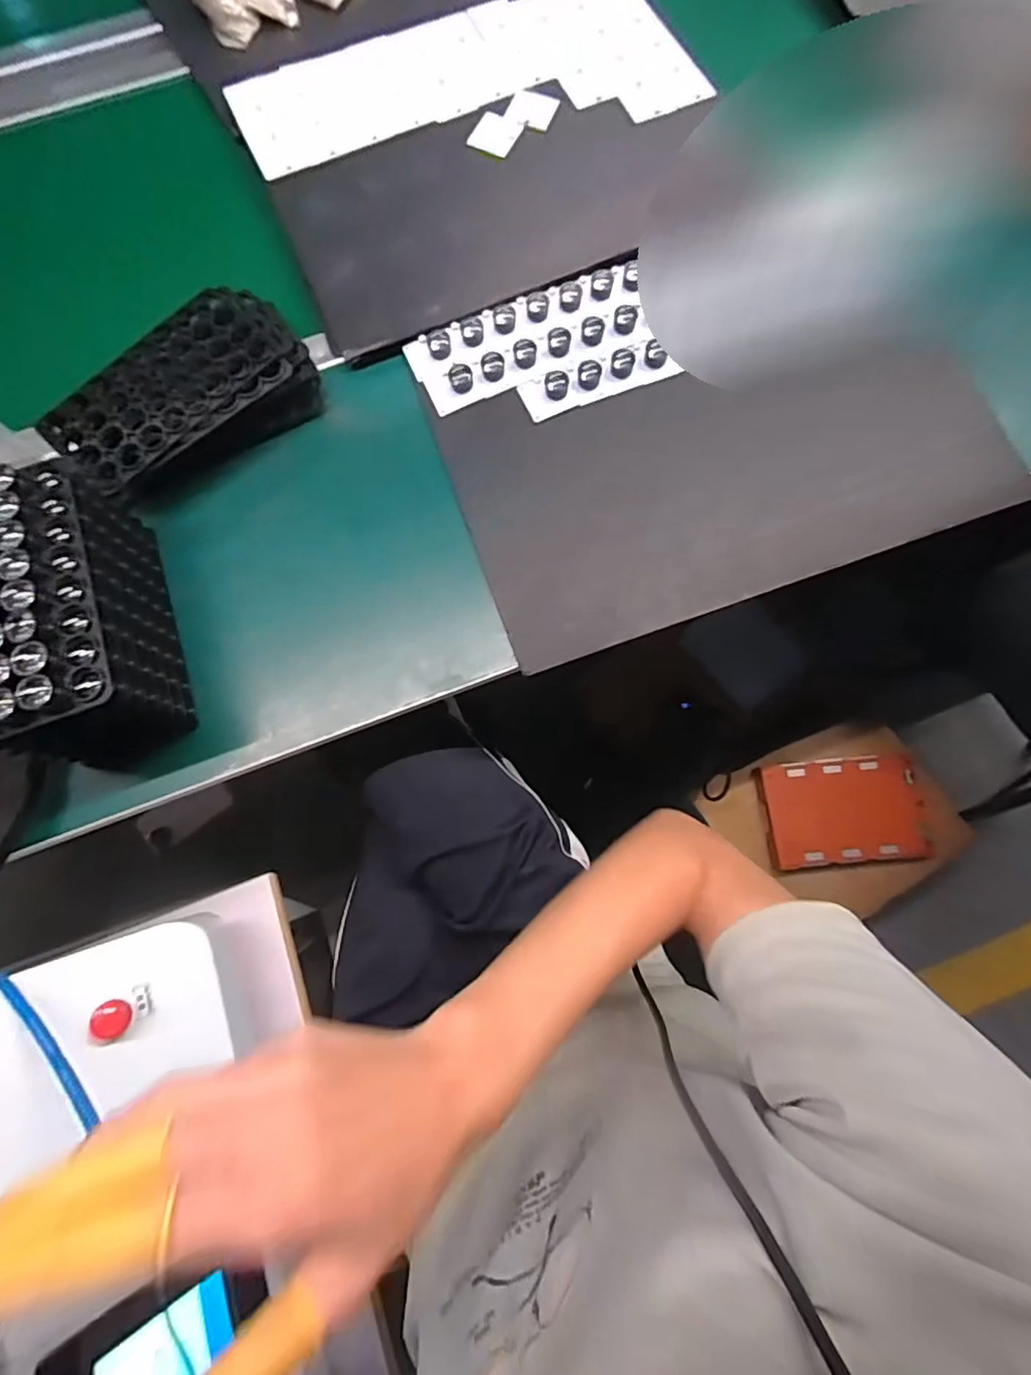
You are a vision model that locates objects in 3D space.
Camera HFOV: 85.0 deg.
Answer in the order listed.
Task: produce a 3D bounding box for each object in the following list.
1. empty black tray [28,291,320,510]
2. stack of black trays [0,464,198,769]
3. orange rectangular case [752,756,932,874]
[{"bbox_3d":[-0.291,-0.255,0.503,0.220,0.054,0.128,-41,81,-7],"label":"empty black tray"},{"bbox_3d":[-0.339,-0.049,0.429,0.096,0.124,0.201,-19,79,-3],"label":"stack of black trays"},{"bbox_3d":[0.555,0.203,0.934,0.266,0.030,0.165,-6,77,0],"label":"orange rectangular case"}]

